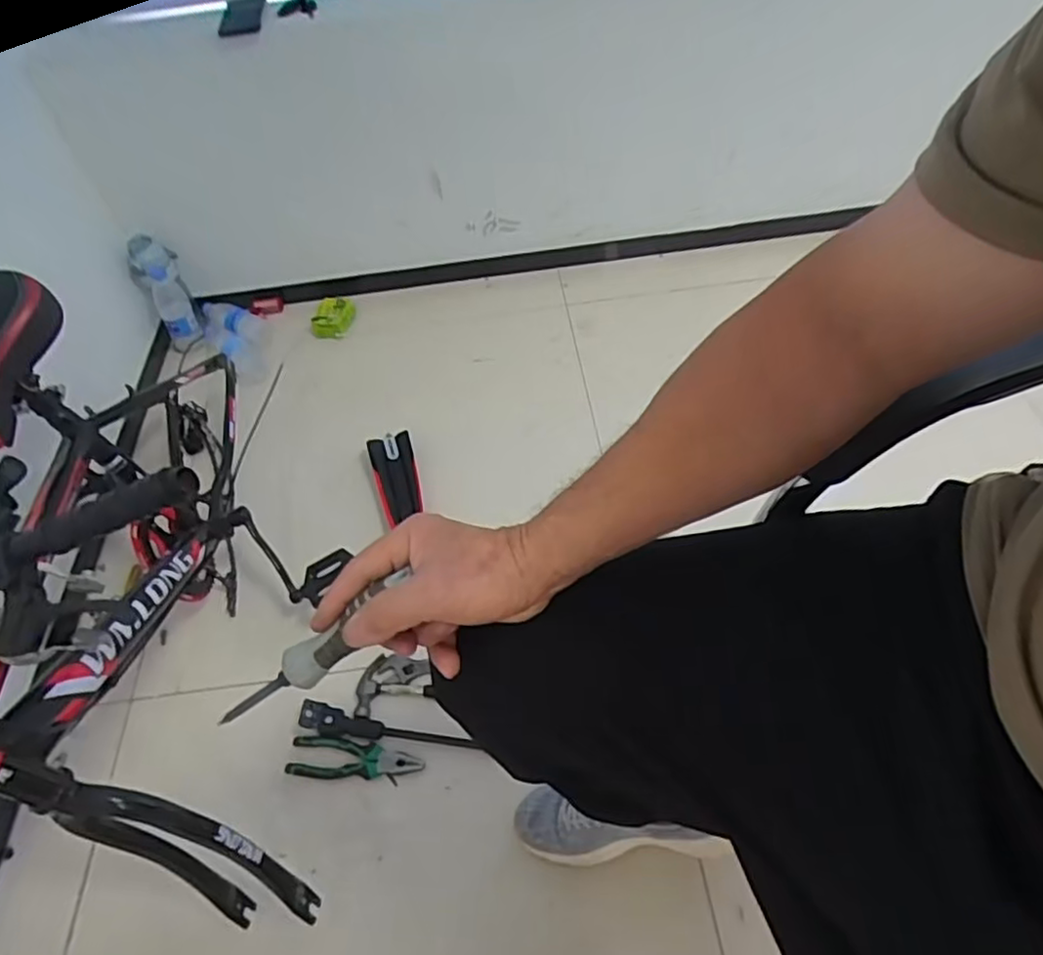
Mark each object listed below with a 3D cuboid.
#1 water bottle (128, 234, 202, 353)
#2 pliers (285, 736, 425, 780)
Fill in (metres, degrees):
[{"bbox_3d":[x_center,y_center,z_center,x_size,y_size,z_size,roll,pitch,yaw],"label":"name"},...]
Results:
[{"bbox_3d":[-0.731,-0.375,1.338,0.085,0.228,0.064,-21,26,-10],"label":"water bottle"},{"bbox_3d":[-0.229,0.388,0.897,0.182,0.015,0.051,2,53,7],"label":"pliers"}]

